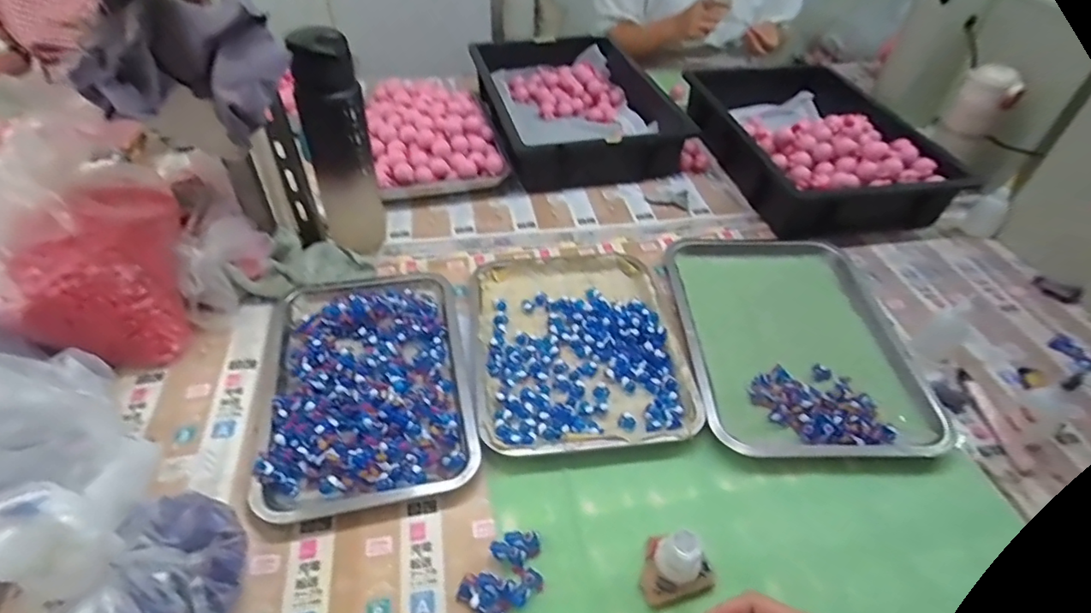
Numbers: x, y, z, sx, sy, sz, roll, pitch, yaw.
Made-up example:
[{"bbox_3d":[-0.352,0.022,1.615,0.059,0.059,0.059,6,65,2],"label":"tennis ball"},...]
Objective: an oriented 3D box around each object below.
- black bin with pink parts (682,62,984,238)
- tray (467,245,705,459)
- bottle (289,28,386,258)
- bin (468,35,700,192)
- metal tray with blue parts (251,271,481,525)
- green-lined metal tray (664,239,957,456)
[{"bbox_3d":[0.446,-0.295,0.929,0.338,0.110,0.447,-2,45,-5],"label":"black bin with pink parts"},{"bbox_3d":[0.038,0.029,0.654,0.252,0.021,0.322,-4,44,-6],"label":"tray"},{"bbox_3d":[-0.260,-0.196,0.689,0.073,0.284,0.061,-23,50,-23],"label":"bottle"},{"bbox_3d":[0.045,-0.382,1.021,0.301,0.096,0.505,-9,46,-12],"label":"bin"},{"bbox_3d":[-0.193,0.074,0.595,0.204,0.032,0.298,-9,46,-11],"label":"metal tray with blue parts"},{"bbox_3d":[0.307,0.031,0.676,0.274,0.021,0.339,0,45,-2],"label":"green-lined metal tray"}]

